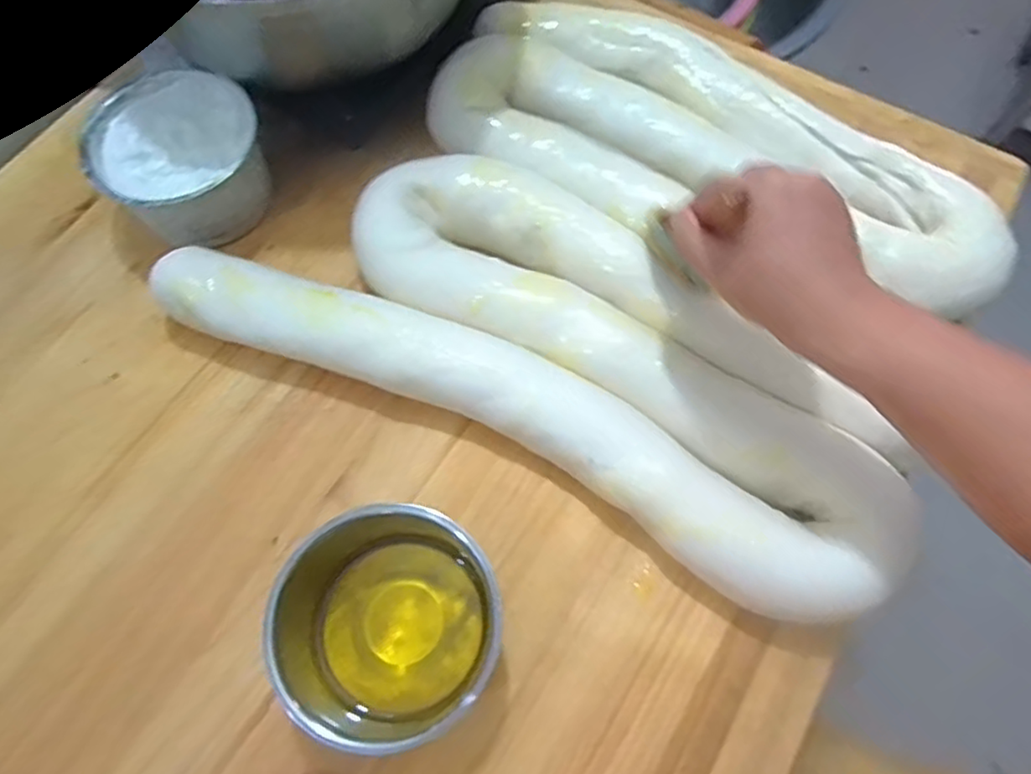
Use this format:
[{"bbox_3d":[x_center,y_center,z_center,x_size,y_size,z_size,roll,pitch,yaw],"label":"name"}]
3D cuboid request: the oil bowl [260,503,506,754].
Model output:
[{"bbox_3d":[-0.089,0.150,0.407,0.125,0.081,0.128,0,68,0],"label":"oil bowl"}]

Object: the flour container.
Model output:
[{"bbox_3d":[-0.273,-0.187,0.540,0.128,0.073,0.128,0,68,0],"label":"flour container"}]

